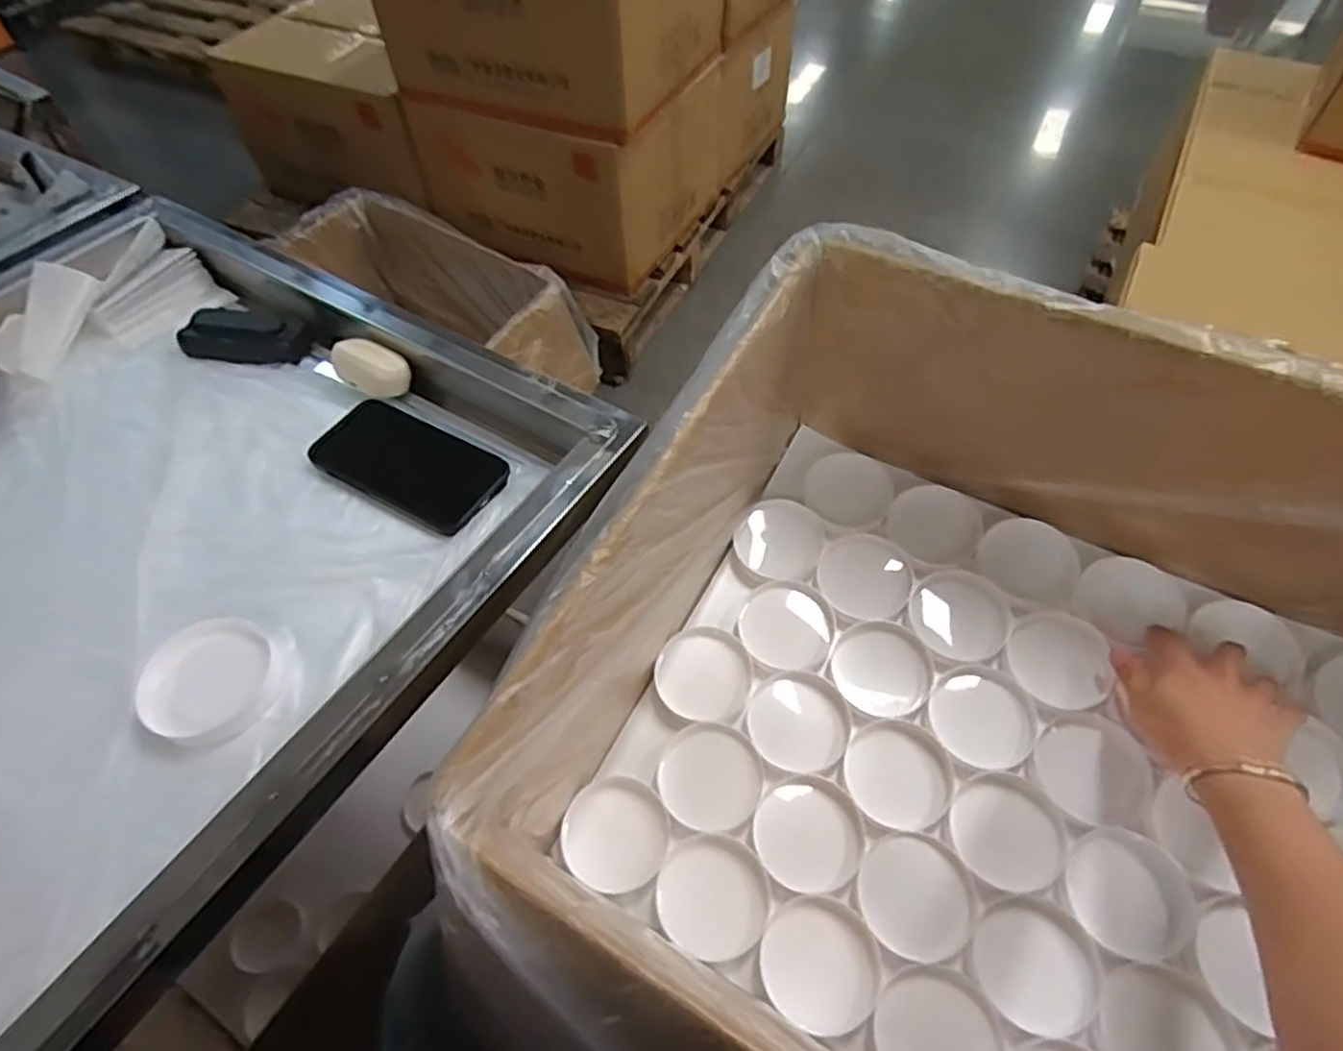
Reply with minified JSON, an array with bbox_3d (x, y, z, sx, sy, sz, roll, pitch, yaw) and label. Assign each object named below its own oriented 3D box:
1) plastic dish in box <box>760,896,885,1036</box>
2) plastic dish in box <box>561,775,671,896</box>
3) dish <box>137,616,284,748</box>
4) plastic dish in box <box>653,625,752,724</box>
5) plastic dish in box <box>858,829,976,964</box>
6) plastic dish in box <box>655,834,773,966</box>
[{"bbox_3d":[0.098,0.287,0.478,0.074,0.009,0.075,0,54,0],"label":"plastic dish in box"},{"bbox_3d":[-0.039,0.224,0.530,0.072,0.019,0.077,0,54,0],"label":"plastic dish in box"},{"bbox_3d":[-0.285,0.094,0.448,0.079,0.016,0.073,0,54,0],"label":"dish"},{"bbox_3d":[0.027,0.122,0.596,0.074,0.015,0.077,-39,80,-1],"label":"plastic dish in box"},{"bbox_3d":[0.166,0.250,0.492,0.074,0.013,0.074,0,54,0],"label":"plastic dish in box"},{"bbox_3d":[0.029,0.252,0.496,0.074,0.012,0.073,0,54,0],"label":"plastic dish in box"}]

